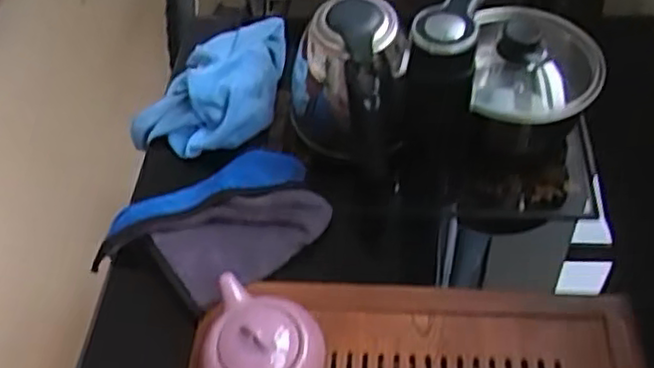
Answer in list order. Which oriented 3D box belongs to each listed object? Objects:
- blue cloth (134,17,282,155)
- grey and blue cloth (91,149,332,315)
[{"bbox_3d":[-0.140,-0.122,0.814,0.164,0.079,0.190,5,50,7],"label":"blue cloth"},{"bbox_3d":[-0.111,0.047,0.695,0.216,0.056,0.145,-26,53,-18],"label":"grey and blue cloth"}]

